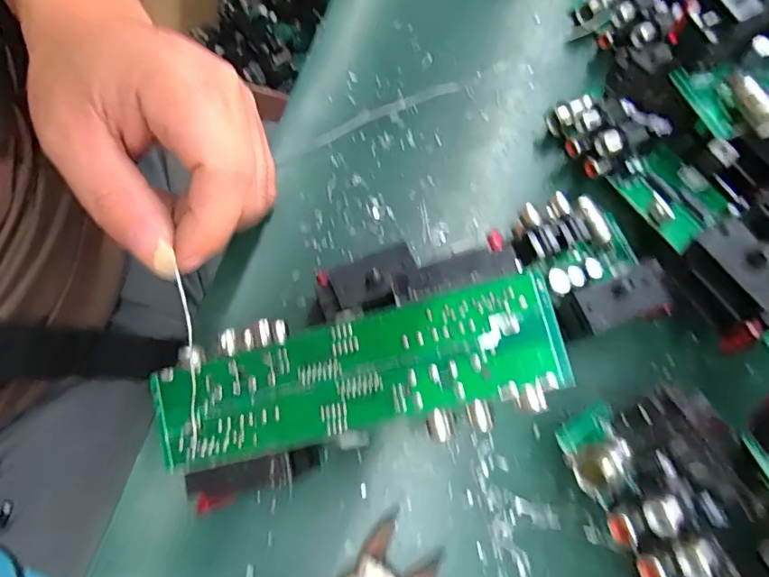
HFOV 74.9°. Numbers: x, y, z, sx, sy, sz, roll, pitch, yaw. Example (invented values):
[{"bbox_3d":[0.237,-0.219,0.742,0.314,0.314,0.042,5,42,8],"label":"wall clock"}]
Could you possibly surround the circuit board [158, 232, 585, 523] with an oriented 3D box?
[{"bbox_3d":[-0.014,0.026,0.182,0.140,0.025,0.069,-21,76,11],"label":"circuit board"}]

